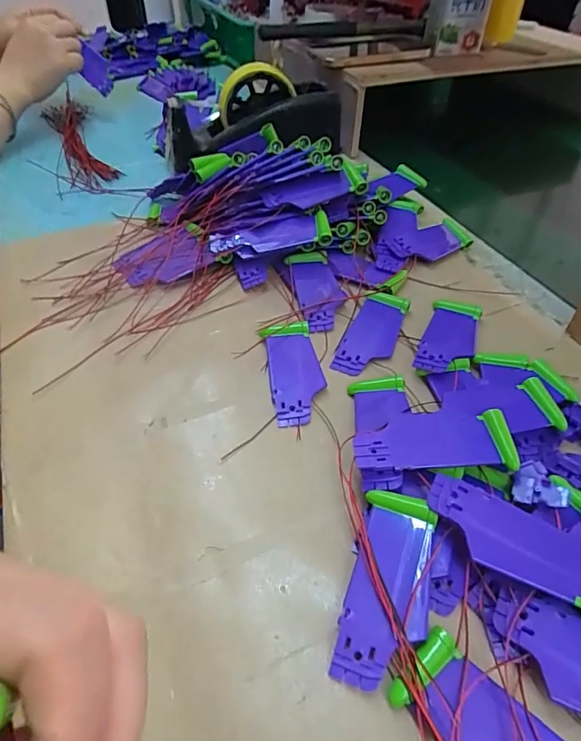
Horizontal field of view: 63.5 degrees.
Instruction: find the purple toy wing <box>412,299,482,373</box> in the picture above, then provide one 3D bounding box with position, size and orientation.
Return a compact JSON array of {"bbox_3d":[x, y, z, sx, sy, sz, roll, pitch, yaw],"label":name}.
[{"bbox_3d":[0.119,-0.026,0.352,0.036,0.014,0.084,17,50,16],"label":"purple toy wing"}]

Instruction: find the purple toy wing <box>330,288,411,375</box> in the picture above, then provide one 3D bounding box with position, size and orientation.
[{"bbox_3d":[0.063,-0.029,0.360,0.037,0.013,0.083,18,50,16],"label":"purple toy wing"}]

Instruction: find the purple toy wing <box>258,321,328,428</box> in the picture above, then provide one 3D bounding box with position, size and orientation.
[{"bbox_3d":[0.003,-0.001,0.333,0.037,0.011,0.086,-9,48,-7],"label":"purple toy wing"}]

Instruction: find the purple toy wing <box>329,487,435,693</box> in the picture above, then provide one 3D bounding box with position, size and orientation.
[{"bbox_3d":[0.047,0.104,0.227,0.036,0.022,0.085,13,49,12],"label":"purple toy wing"}]

